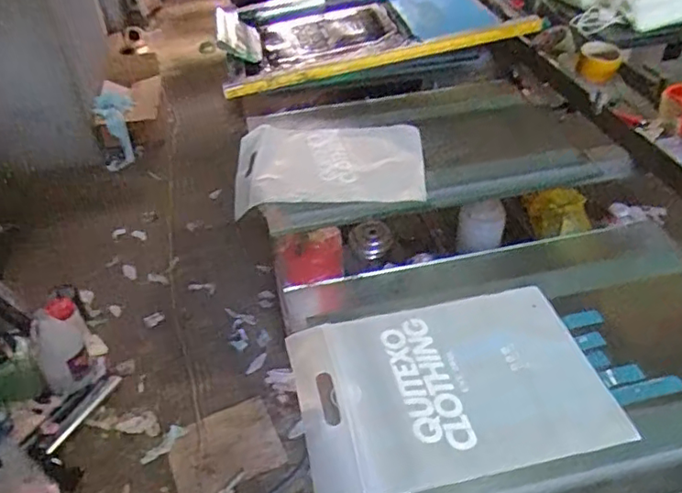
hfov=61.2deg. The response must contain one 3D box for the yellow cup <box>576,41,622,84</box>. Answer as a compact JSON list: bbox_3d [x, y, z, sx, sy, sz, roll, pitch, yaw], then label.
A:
[{"bbox_3d":[0.571,-0.403,1.278,0.093,0.060,0.100,13,44,19],"label":"yellow cup"}]

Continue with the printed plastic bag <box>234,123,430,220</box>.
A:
[{"bbox_3d":[-0.024,-0.159,1.134,0.368,0.054,0.263,-4,41,-1],"label":"printed plastic bag"}]

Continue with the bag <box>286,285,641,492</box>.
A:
[{"bbox_3d":[0.130,0.163,0.714,0.362,0.030,0.252,-10,41,-7],"label":"bag"}]

